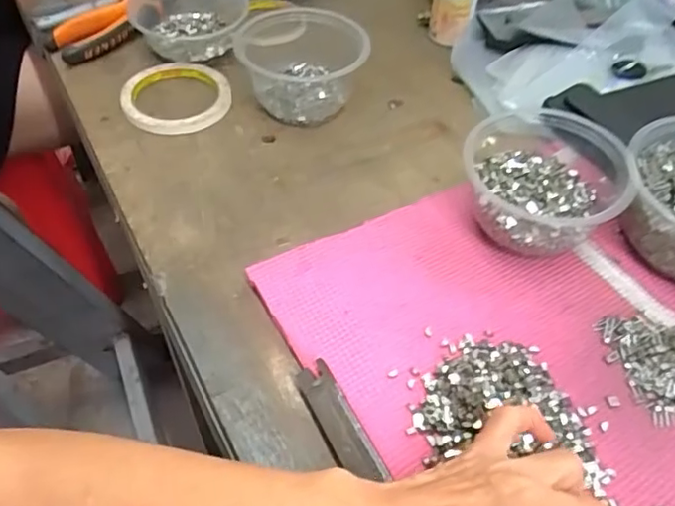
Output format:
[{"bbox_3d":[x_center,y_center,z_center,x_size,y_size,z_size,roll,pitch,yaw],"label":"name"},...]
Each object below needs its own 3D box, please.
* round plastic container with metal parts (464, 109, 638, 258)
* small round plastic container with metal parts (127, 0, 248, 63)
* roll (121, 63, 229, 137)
[{"bbox_3d":[0.148,-0.049,0.437,0.109,0.072,0.094,21,54,16],"label":"round plastic container with metal parts"},{"bbox_3d":[-0.153,-0.237,0.606,0.117,0.043,0.108,0,51,0],"label":"small round plastic container with metal parts"},{"bbox_3d":[-0.149,-0.145,0.554,0.096,0.014,0.093,0,51,0],"label":"roll"}]

